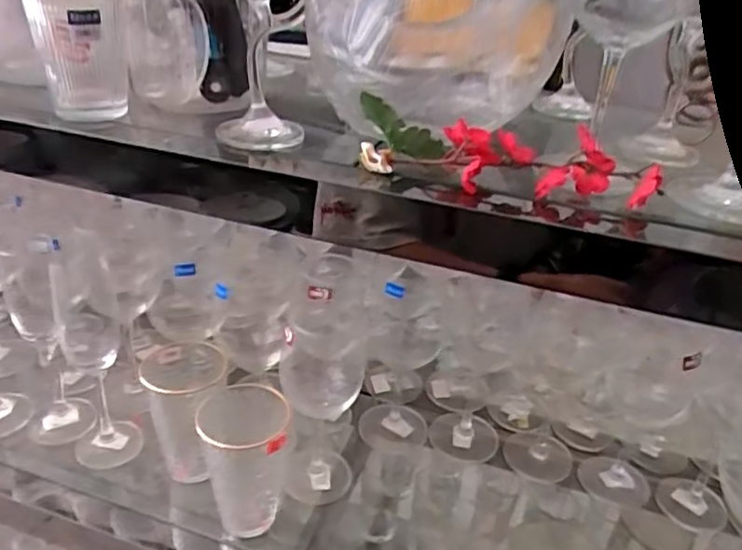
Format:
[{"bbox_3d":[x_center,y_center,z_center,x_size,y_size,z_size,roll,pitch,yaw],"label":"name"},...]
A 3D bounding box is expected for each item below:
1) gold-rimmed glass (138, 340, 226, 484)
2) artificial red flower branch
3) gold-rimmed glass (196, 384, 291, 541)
[{"bbox_3d":[-0.189,0.133,0.643,0.074,0.124,0.088,-6,32,-18],"label":"gold-rimmed glass"},{"bbox_3d":[0.101,-0.090,0.463,0.214,0.048,0.066,13,31,13],"label":"artificial red flower branch"},{"bbox_3d":[-0.117,0.171,0.589,0.078,0.132,0.090,-2,31,-12],"label":"gold-rimmed glass"}]

